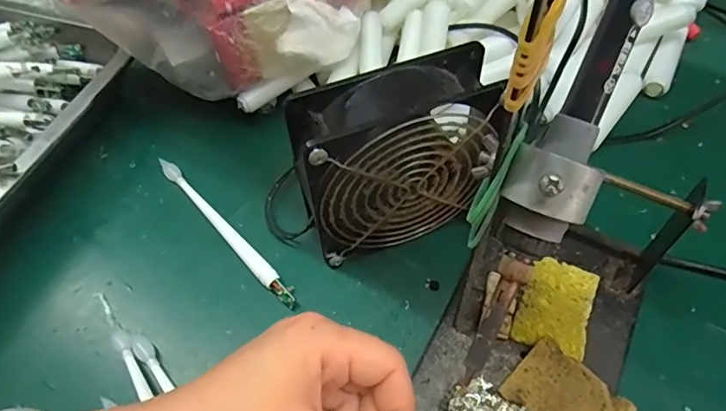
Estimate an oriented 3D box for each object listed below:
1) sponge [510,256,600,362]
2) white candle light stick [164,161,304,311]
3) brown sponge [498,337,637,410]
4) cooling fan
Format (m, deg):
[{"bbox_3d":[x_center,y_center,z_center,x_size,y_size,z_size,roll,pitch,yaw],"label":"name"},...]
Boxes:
[{"bbox_3d":[0.114,0.060,0.297,0.039,0.007,0.056,20,59,15],"label":"sponge"},{"bbox_3d":[-0.096,0.017,0.350,0.012,0.010,0.161,-39,63,-21],"label":"white candle light stick"},{"bbox_3d":[0.106,0.102,0.263,0.055,0.004,0.039,39,83,24],"label":"brown sponge"},{"bbox_3d":[0.017,-0.021,0.300,0.109,0.121,0.045,-17,57,-7],"label":"cooling fan"}]

